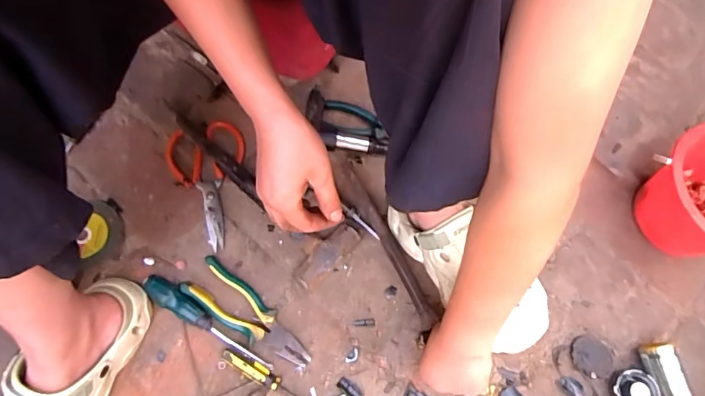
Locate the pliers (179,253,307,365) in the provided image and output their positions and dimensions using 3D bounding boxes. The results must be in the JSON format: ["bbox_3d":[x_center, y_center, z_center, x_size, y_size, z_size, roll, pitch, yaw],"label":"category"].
[{"bbox_3d":[-0.134,0.154,0.571,0.185,0.027,0.055,37,72,10],"label":"pliers"}]

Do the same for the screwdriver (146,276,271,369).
[{"bbox_3d":[-0.186,0.161,0.563,0.192,0.023,0.028,36,73,-1],"label":"screwdriver"}]

